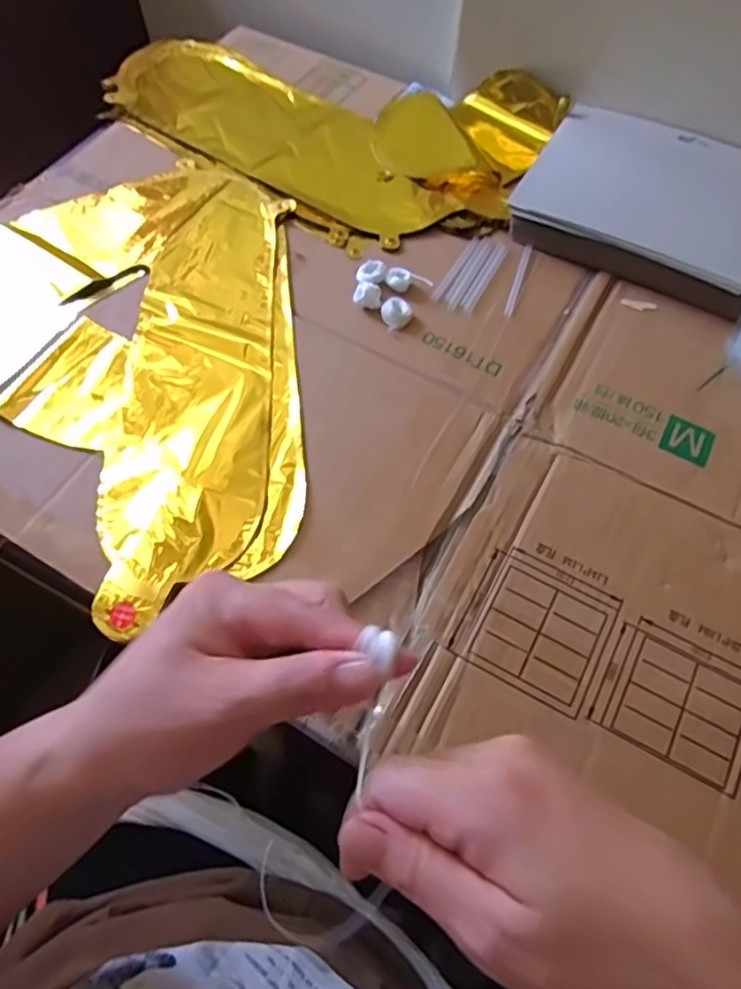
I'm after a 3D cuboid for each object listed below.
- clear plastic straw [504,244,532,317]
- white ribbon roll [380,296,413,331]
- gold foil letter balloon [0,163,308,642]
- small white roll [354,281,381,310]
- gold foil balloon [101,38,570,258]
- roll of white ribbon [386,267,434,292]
[{"bbox_3d":[0.120,-0.173,0.513,0.007,0.004,0.081,17,64,8],"label":"clear plastic straw"},{"bbox_3d":[0.020,-0.139,0.487,0.022,0.012,0.023,0,63,-1],"label":"white ribbon roll"},{"bbox_3d":[-0.186,-0.126,0.473,0.395,0.013,0.339,29,66,13],"label":"gold foil letter balloon"},{"bbox_3d":[-0.002,-0.153,0.489,0.020,0.014,0.018,2,63,0],"label":"small white roll"},{"bbox_3d":[-0.041,-0.368,0.614,0.426,0.040,0.258,34,67,15],"label":"gold foil balloon"},{"bbox_3d":[0.029,-0.165,0.499,0.035,0.013,0.015,31,66,14],"label":"roll of white ribbon"}]

